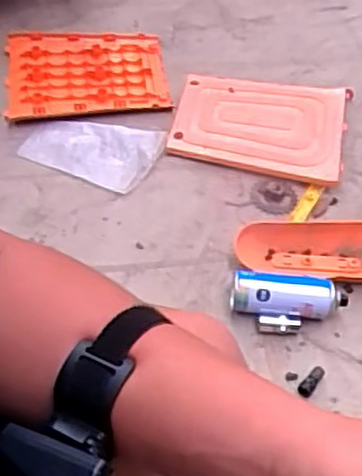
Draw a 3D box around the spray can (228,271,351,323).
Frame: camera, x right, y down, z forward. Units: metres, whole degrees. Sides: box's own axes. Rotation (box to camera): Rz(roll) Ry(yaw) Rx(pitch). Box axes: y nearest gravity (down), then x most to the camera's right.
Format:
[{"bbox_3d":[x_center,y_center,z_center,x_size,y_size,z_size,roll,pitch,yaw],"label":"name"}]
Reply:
[{"bbox_3d":[0.174,0.091,1.081,0.187,0.060,0.057,5,51,-2],"label":"spray can"}]

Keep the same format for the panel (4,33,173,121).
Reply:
[{"bbox_3d":[-0.199,-0.348,1.437,0.333,0.038,0.237,-6,52,-10],"label":"panel"}]

